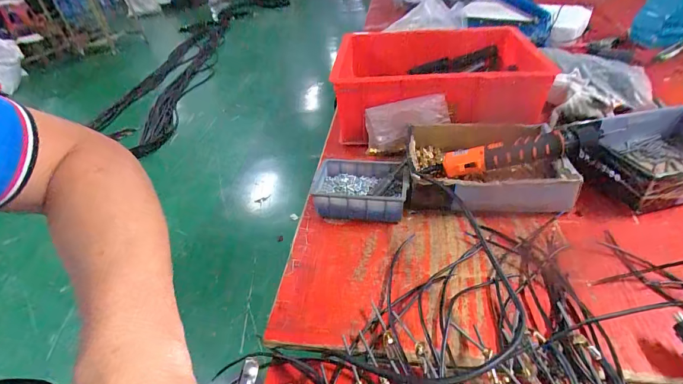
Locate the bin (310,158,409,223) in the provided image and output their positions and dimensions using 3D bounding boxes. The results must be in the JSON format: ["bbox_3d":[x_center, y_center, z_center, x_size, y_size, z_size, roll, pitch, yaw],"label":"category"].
[{"bbox_3d":[0.031,-0.003,0.554,0.150,0.052,0.106,2,39,10],"label":"bin"}]

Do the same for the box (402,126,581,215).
[{"bbox_3d":[0.235,-0.043,0.567,0.237,0.065,0.184,3,40,11],"label":"box"}]

